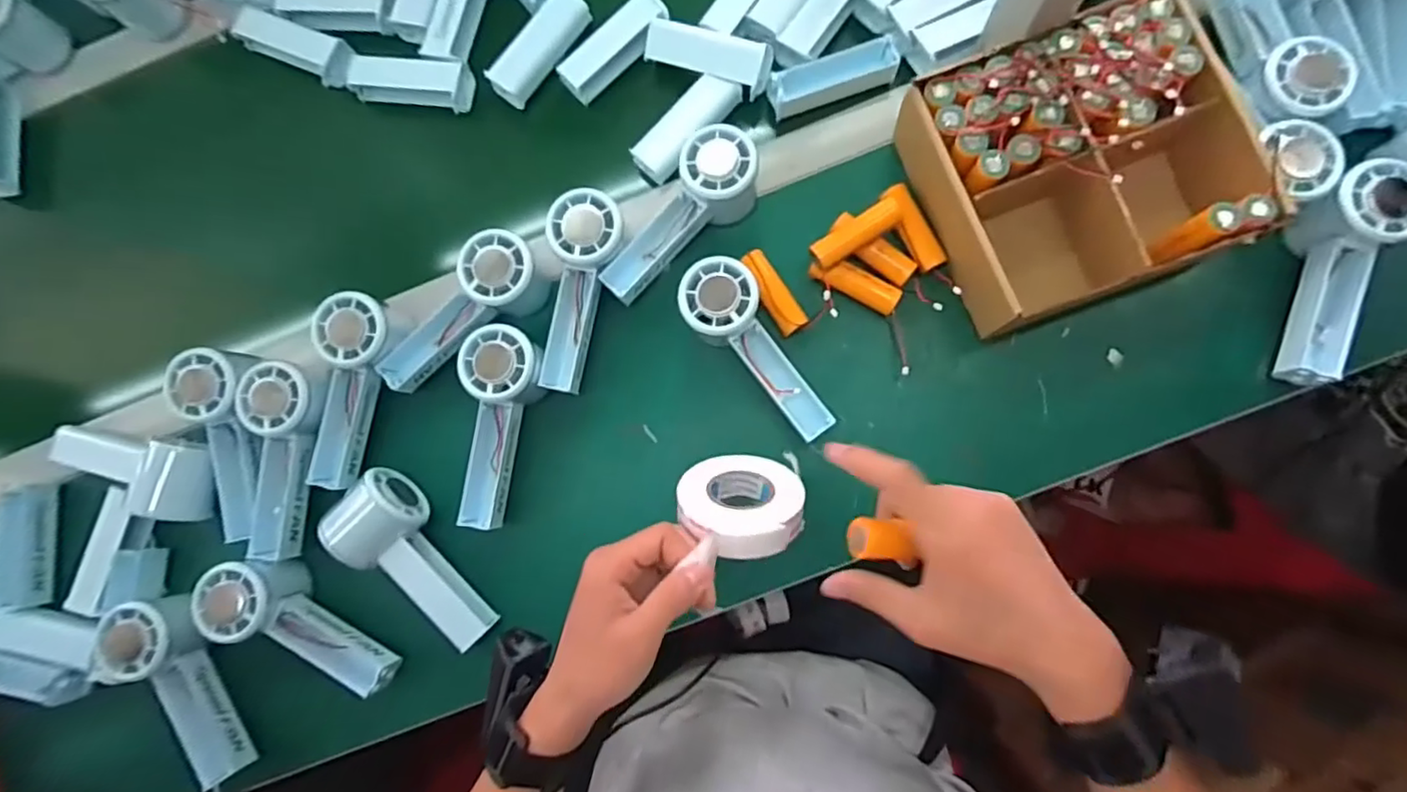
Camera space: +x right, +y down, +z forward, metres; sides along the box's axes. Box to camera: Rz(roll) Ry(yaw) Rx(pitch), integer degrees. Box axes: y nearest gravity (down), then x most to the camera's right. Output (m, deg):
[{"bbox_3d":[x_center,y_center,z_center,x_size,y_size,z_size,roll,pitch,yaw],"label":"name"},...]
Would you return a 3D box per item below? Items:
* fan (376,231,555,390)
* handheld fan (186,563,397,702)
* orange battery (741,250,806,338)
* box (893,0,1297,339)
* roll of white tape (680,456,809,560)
[{"bbox_3d":[-0.186,-0.059,0.492,0.055,0.037,0.147,39,88,8],"label":"fan"},{"bbox_3d":[-0.304,0.172,0.486,0.148,0.050,0.061,19,85,7],"label":"handheld fan"},{"bbox_3d":[0.052,-0.080,0.491,0.023,0.018,0.071,-31,81,1],"label":"orange battery"},{"bbox_3d":[0.267,-0.164,0.461,0.195,0.072,0.183,-20,82,3],"label":"box"},{"bbox_3d":[0.023,0.068,0.404,0.075,0.072,0.021,-2,122,-1],"label":"roll of white tape"}]

